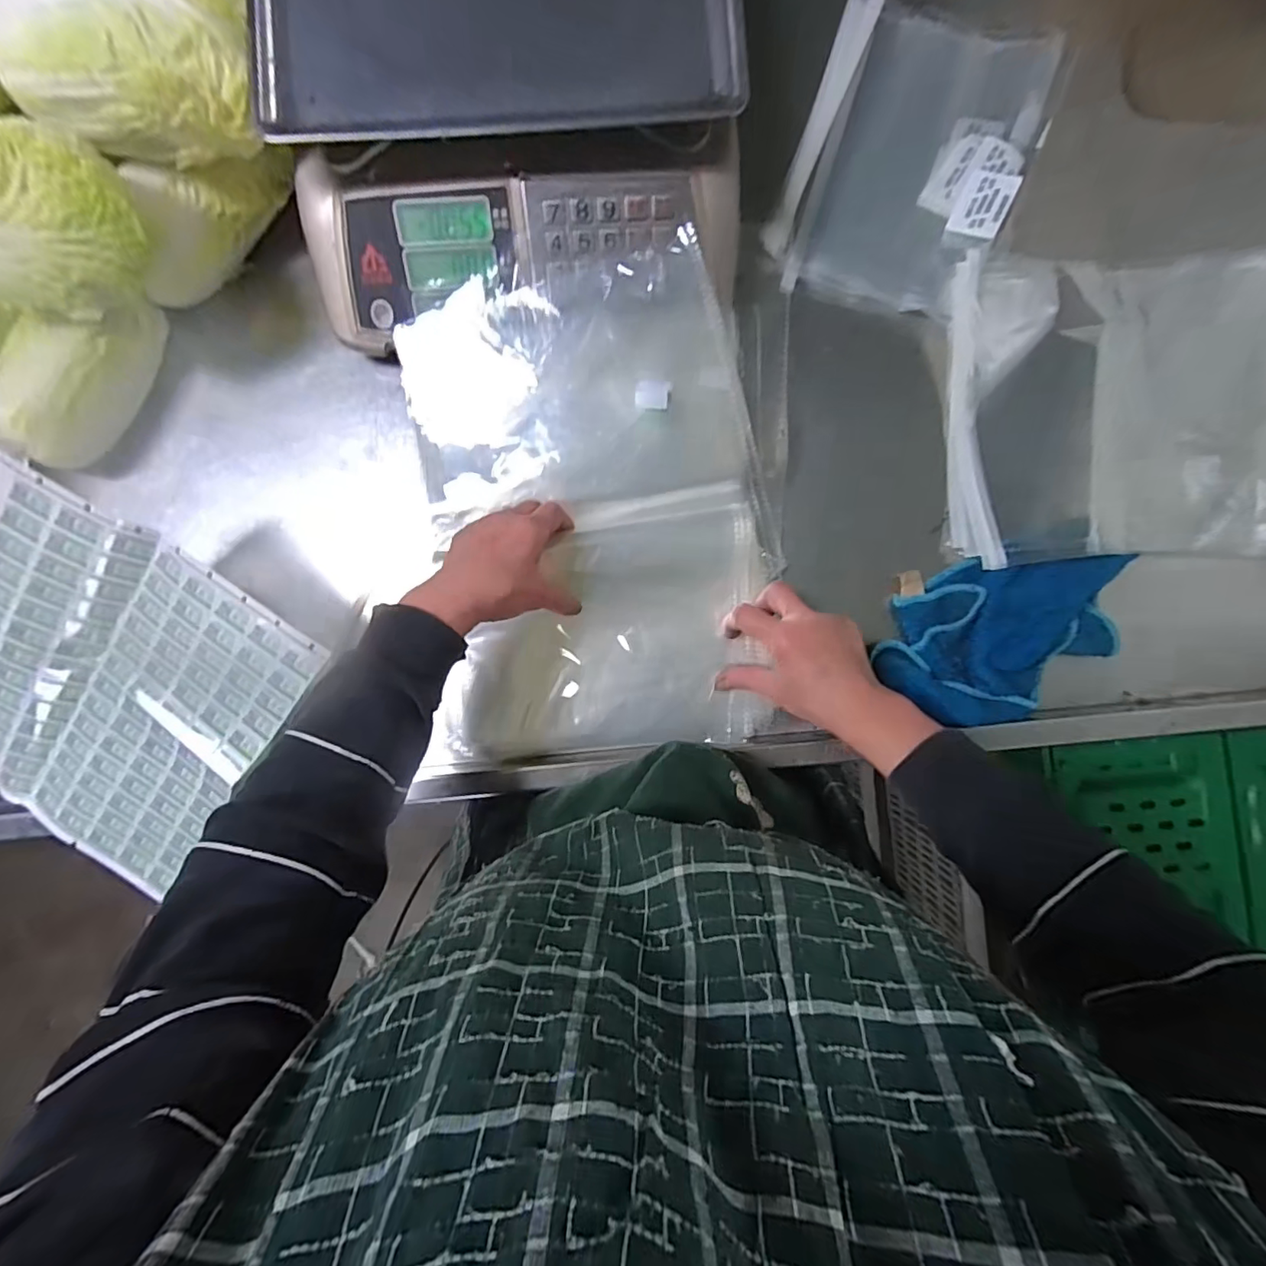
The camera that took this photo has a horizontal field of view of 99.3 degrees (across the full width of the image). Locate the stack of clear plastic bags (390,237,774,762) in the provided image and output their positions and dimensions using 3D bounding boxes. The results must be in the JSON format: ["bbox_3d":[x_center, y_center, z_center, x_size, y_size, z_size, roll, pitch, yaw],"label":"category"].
[{"bbox_3d":[-0.036,-0.098,0.446,0.291,0.046,0.390,-8,93,-1],"label":"stack of clear plastic bags"}]

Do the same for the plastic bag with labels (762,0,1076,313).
[{"bbox_3d":[0.247,-0.422,0.470,0.190,0.024,0.266,20,89,1],"label":"plastic bag with labels"}]

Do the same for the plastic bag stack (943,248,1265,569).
[{"bbox_3d":[0.453,-0.199,0.466,0.345,0.033,0.258,-3,89,1],"label":"plastic bag stack"}]

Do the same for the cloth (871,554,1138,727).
[{"bbox_3d":[0.317,0.005,0.460,0.201,0.051,0.128,-4,89,1],"label":"cloth"}]

